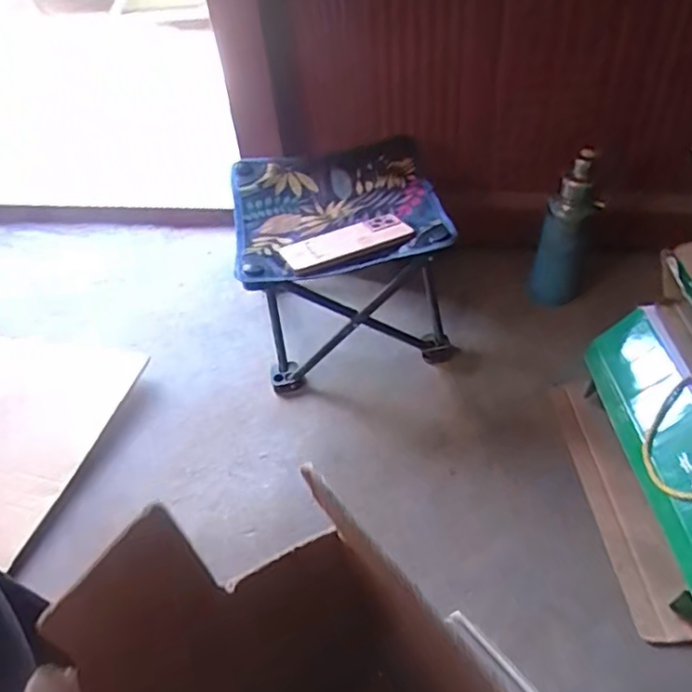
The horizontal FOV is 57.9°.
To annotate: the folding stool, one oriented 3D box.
[{"bbox_3d":[-0.007,-0.121,0.913,0.264,0.236,0.252,-11,46,-3],"label":"folding stool"}]

